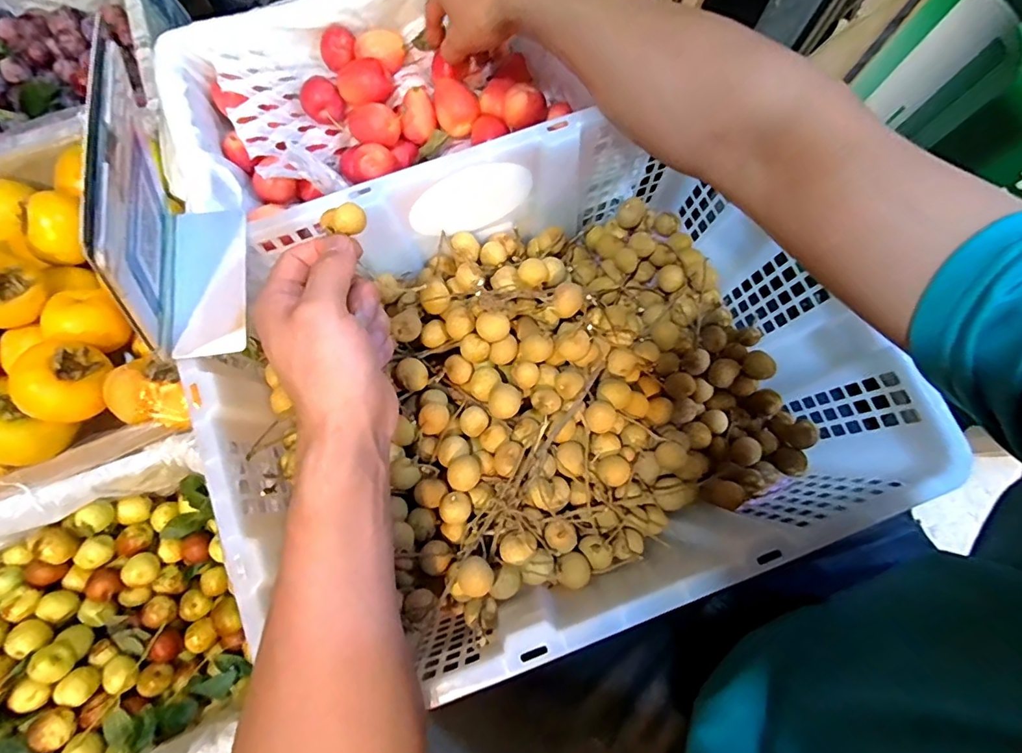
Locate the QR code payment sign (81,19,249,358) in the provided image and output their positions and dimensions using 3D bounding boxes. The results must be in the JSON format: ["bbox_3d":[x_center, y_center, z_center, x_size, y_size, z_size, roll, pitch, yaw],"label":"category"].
[{"bbox_3d":[-0.209,-0.084,0.299,0.061,0.167,0.116,-4,77,-3],"label":"QR code payment sign"}]

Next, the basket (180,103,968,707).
[{"bbox_3d":[0.027,0.000,0.406,0.469,0.134,0.349,-20,78,-6],"label":"basket"}]

